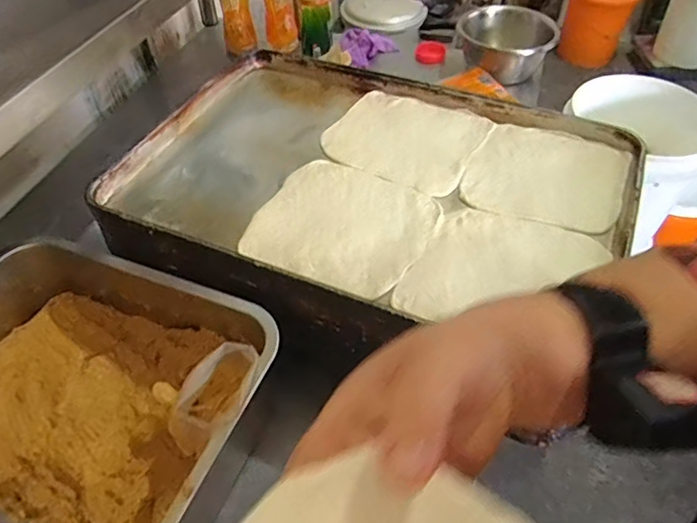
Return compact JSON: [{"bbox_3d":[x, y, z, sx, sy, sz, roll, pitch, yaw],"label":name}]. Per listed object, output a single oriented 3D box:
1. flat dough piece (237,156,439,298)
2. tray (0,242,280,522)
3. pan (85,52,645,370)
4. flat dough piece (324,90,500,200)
[{"bbox_3d":[-0.009,-0.045,0.626,0.193,0.010,0.185,21,52,18],"label":"flat dough piece"},{"bbox_3d":[-0.263,0.132,0.542,0.352,0.130,0.256,18,51,16],"label":"tray"},{"bbox_3d":[0.028,-0.092,0.691,0.598,0.071,0.423,21,52,18],"label":"pan"},{"bbox_3d":[0.079,-0.175,0.751,0.196,0.014,0.182,23,53,20],"label":"flat dough piece"}]

